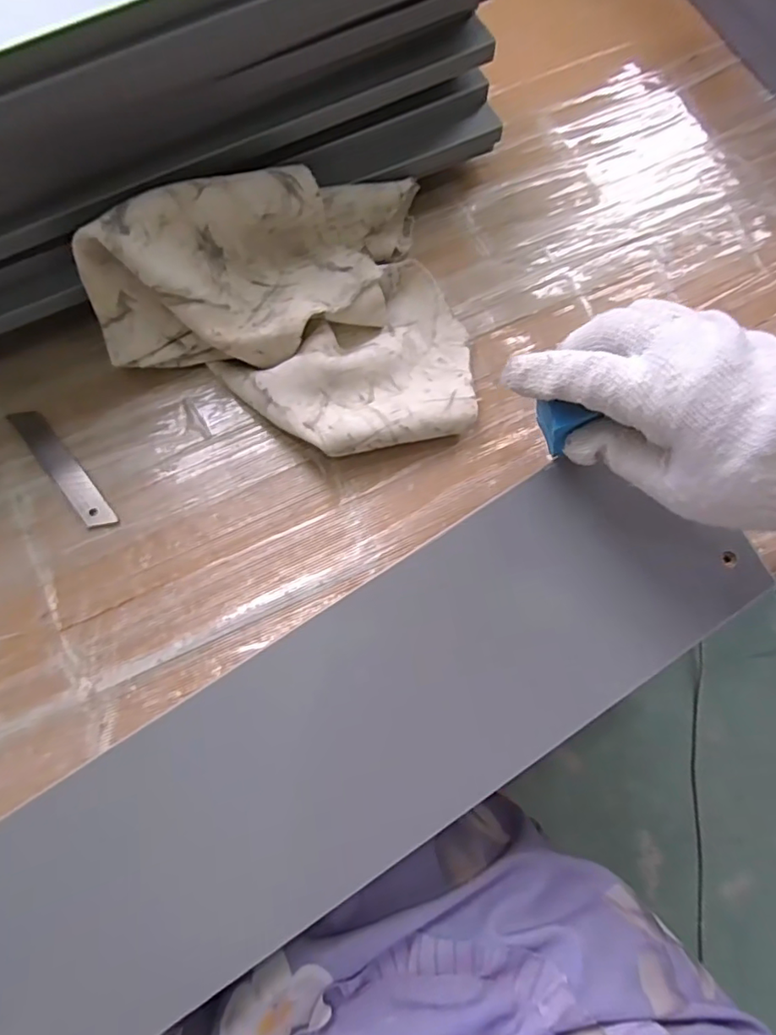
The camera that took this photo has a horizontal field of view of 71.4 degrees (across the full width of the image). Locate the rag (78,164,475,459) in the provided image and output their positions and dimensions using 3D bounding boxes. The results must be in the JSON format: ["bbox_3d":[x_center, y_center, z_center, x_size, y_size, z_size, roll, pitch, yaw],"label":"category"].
[{"bbox_3d":[-0.053,-0.110,0.316,0.213,0.082,0.166,-22,76,-6],"label":"rag"}]

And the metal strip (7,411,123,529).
[{"bbox_3d":[-0.201,-0.031,0.333,0.017,0.005,0.099,-40,75,-11],"label":"metal strip"}]

